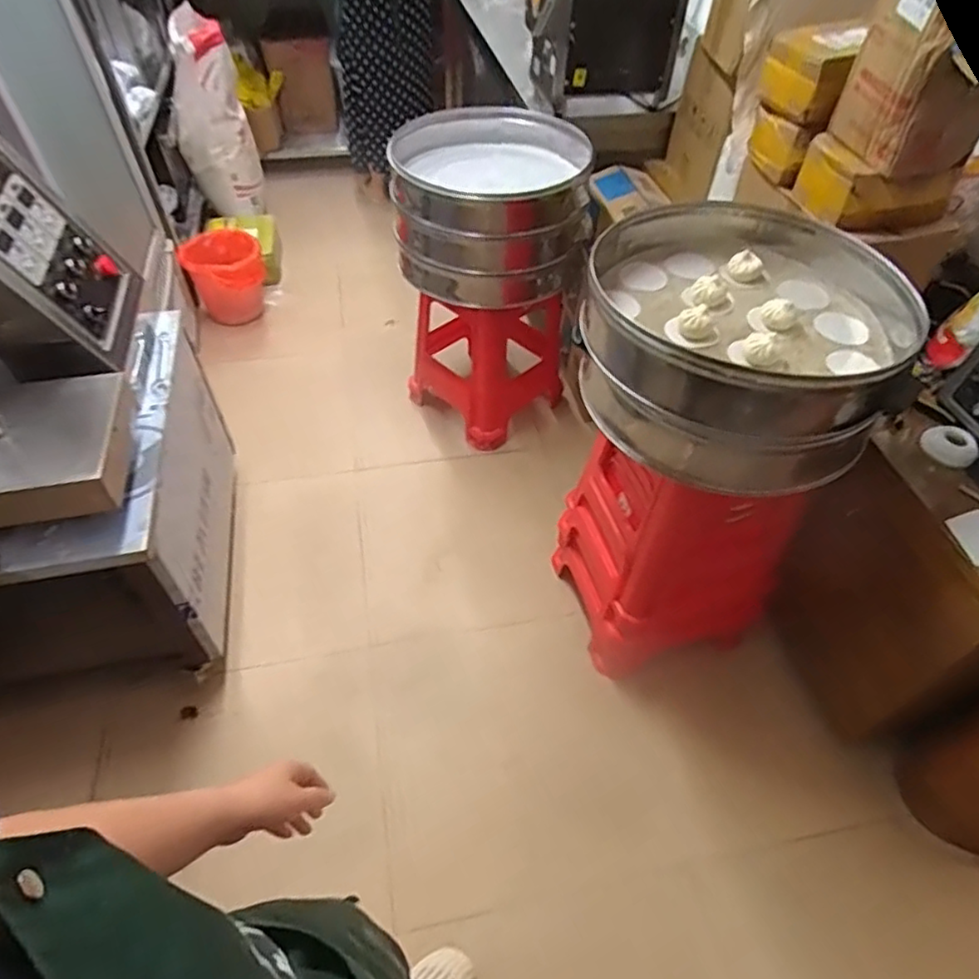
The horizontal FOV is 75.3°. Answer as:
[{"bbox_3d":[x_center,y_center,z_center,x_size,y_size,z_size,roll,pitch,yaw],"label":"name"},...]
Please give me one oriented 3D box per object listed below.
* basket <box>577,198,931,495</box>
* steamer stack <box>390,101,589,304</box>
[{"bbox_3d":[0.429,-0.294,1.096,0.486,0.242,0.524,22,52,16],"label":"basket"},{"bbox_3d":[-0.005,-0.739,1.660,0.489,0.313,0.419,5,50,2],"label":"steamer stack"}]

